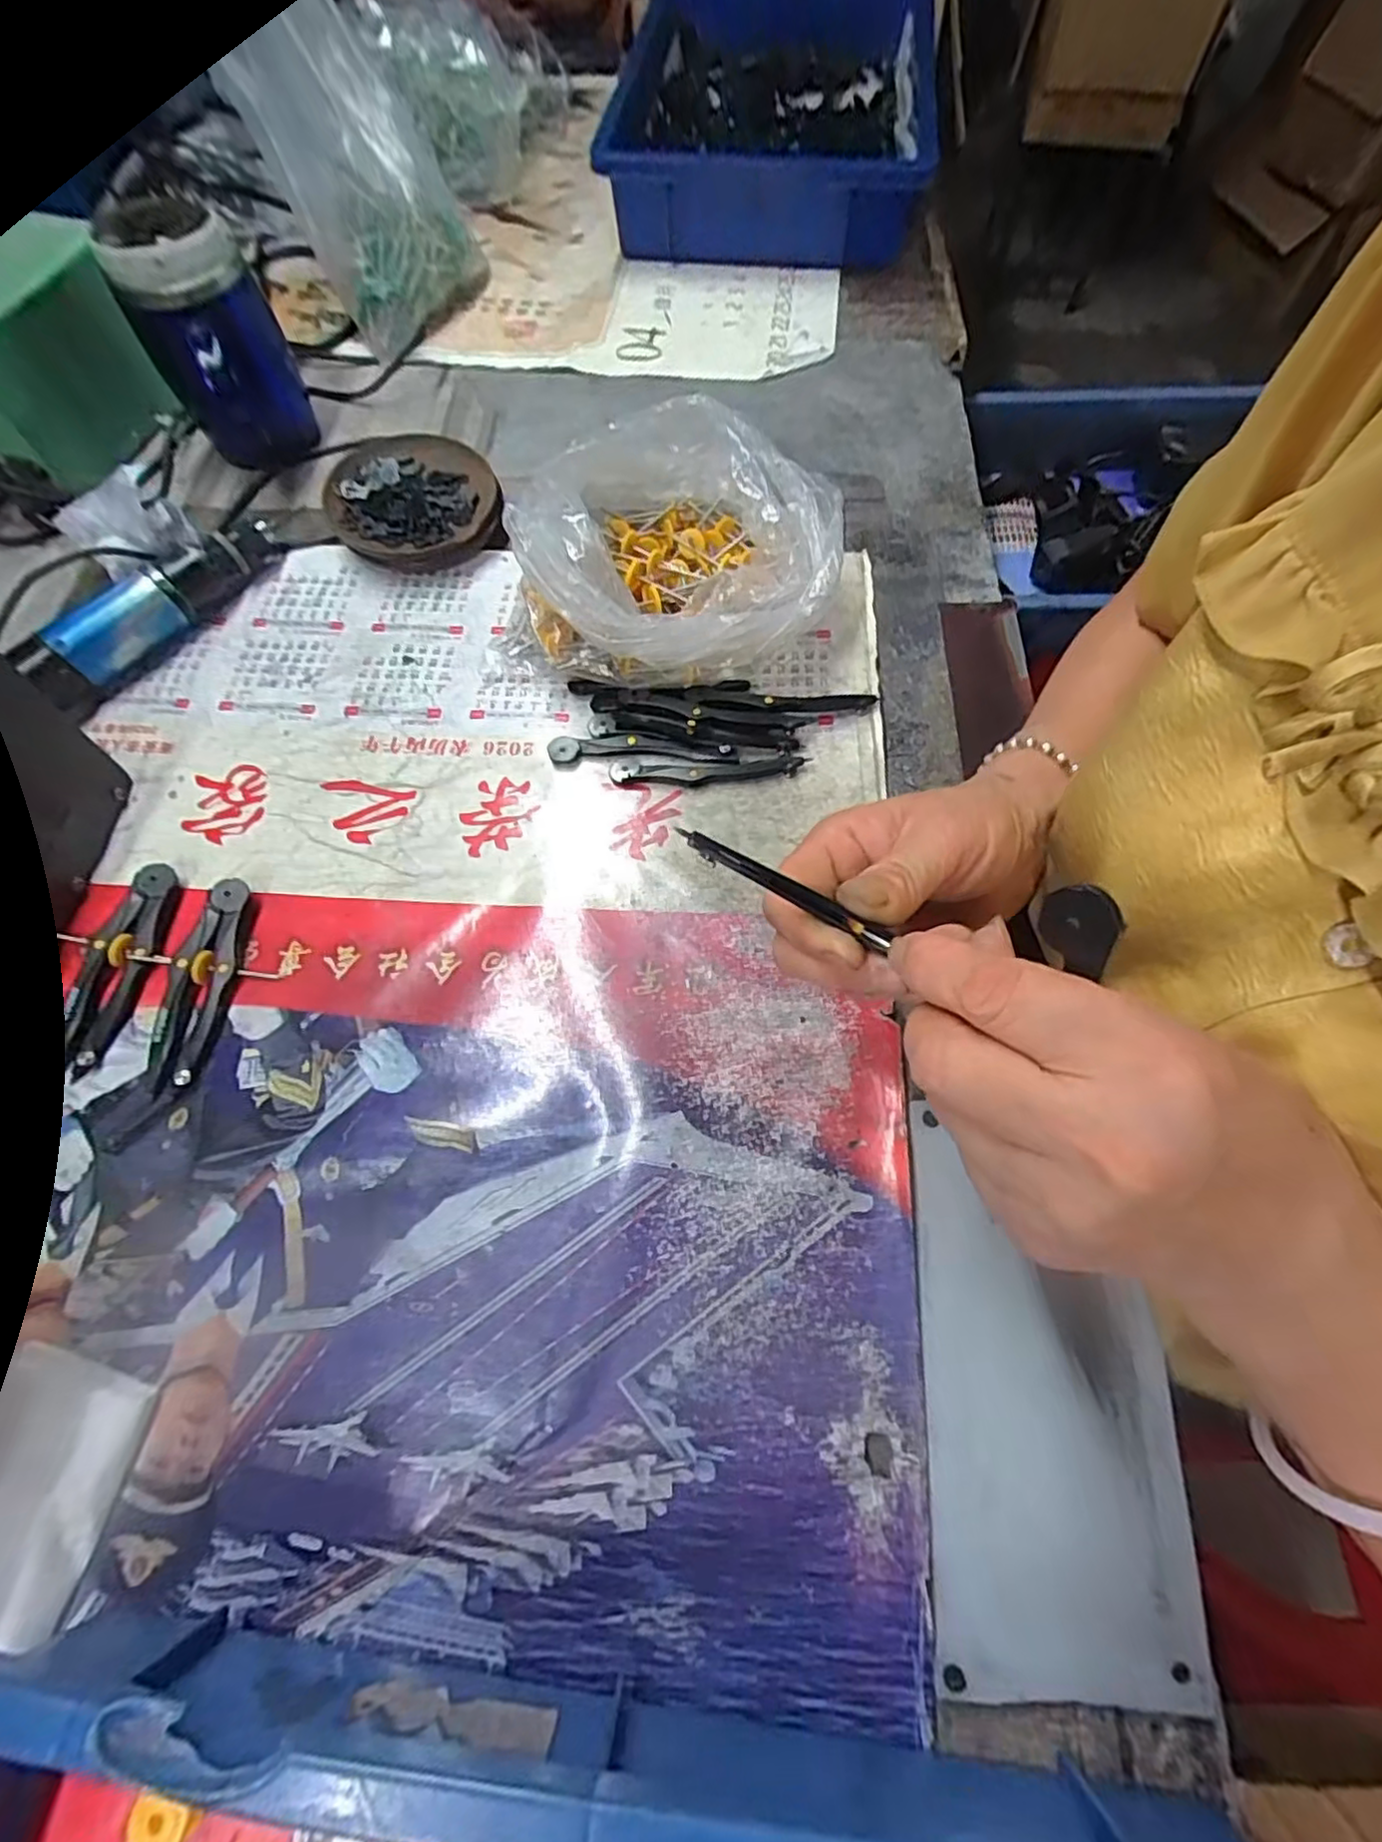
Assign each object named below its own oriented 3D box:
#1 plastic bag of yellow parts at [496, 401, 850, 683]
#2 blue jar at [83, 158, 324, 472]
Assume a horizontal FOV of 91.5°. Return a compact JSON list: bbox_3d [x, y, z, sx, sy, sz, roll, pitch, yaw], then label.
[{"bbox_3d":[-0.005,-0.222,0.414,0.181,0.087,0.164,15,68,8],"label":"plastic bag of yellow parts"},{"bbox_3d":[-0.331,-0.396,0.467,0.084,0.117,0.092,-20,67,-7],"label":"blue jar"}]

